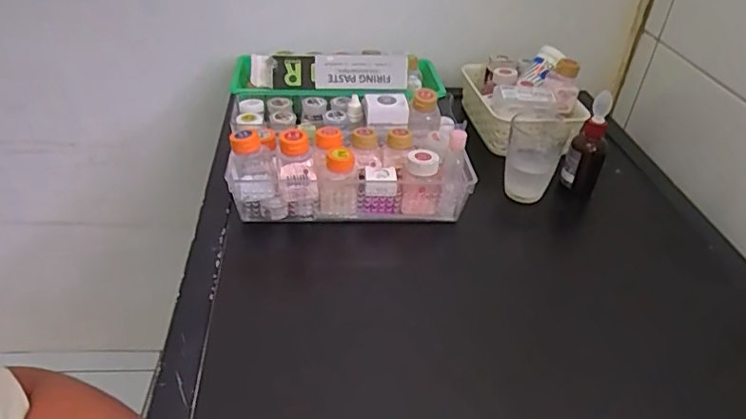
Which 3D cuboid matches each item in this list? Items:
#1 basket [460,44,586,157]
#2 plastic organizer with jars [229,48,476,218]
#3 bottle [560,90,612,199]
[{"bbox_3d":[0.219,-0.165,0.796,0.143,0.098,0.161,2,37,-4],"label":"basket"},{"bbox_3d":[-0.034,-0.108,0.707,0.282,0.105,0.285,0,37,-6],"label":"plastic organizer with jars"},{"bbox_3d":[0.260,-0.076,0.668,0.038,0.127,0.034,27,42,27],"label":"bottle"}]

